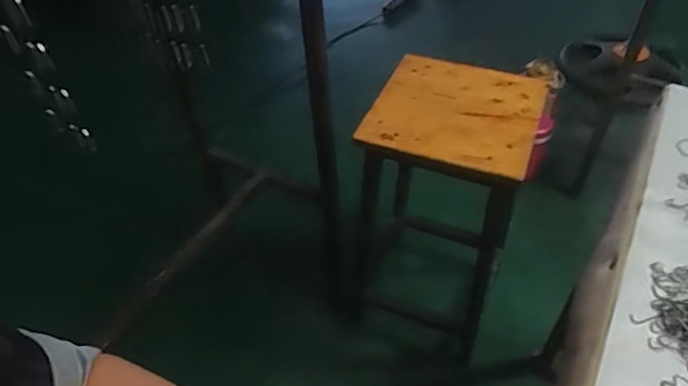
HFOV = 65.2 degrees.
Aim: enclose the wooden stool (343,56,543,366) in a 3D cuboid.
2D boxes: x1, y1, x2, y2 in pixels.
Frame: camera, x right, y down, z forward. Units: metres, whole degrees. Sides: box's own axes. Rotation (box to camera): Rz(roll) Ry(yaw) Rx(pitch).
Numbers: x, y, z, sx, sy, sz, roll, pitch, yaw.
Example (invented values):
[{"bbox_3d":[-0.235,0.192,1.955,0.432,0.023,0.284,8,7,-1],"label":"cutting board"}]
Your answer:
[{"bbox_3d":[0.207,0.034,1.224,0.339,0.593,0.322,16,49,18],"label":"wooden stool"}]

